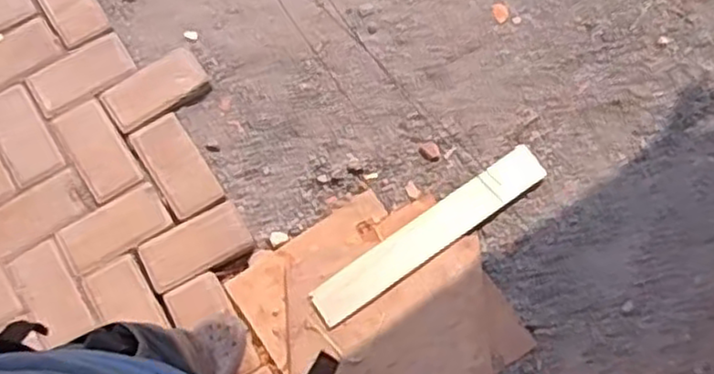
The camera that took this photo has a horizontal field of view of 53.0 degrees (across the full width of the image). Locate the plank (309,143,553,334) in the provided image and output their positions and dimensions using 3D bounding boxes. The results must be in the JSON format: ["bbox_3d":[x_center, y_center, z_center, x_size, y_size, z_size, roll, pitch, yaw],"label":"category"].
[{"bbox_3d":[0.148,0.095,1.436,0.536,0.014,0.082,-34,78,-10],"label":"plank"}]

